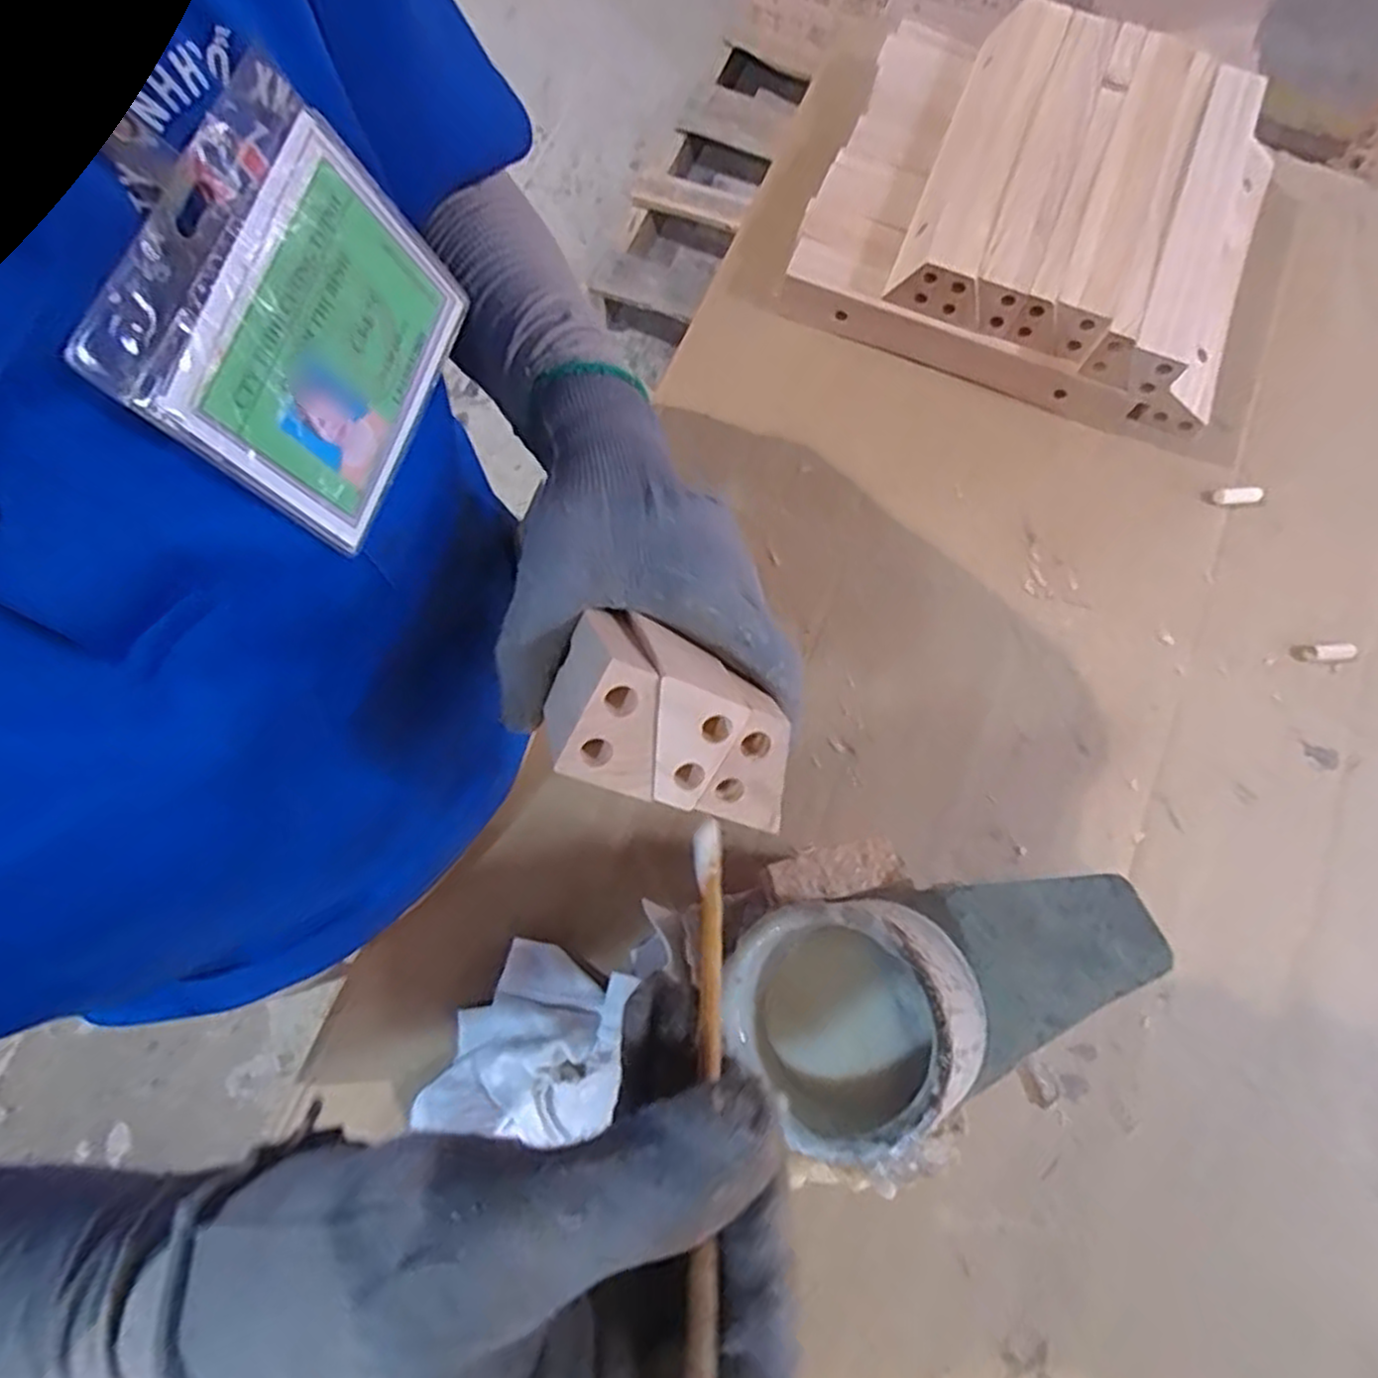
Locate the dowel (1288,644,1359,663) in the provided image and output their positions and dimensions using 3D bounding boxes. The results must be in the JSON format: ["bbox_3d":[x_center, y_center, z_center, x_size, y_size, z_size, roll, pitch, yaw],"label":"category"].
[{"bbox_3d":[0.417,-0.024,0.506,0.041,0.007,0.012,-1,73,-2],"label":"dowel"}]

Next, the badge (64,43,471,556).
[{"bbox_3d":[-0.105,-0.100,0.214,0.005,0.083,0.097,7,71,28],"label":"badge"}]

